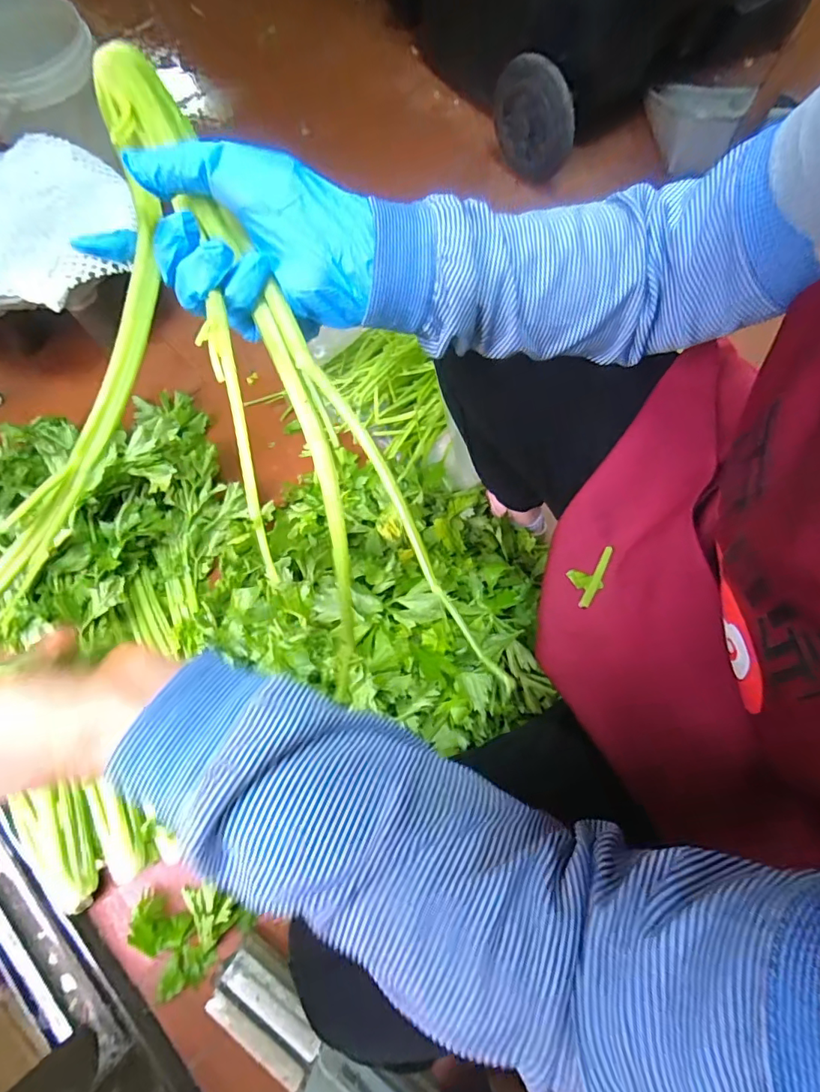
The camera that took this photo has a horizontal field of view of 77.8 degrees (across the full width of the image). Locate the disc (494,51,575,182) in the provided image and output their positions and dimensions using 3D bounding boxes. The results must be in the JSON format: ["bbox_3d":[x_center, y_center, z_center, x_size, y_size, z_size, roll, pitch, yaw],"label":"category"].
[{"bbox_3d":[0.220,-0.764,0.902,0.029,0.157,0.174,-38,104,-26],"label":"disc"}]

